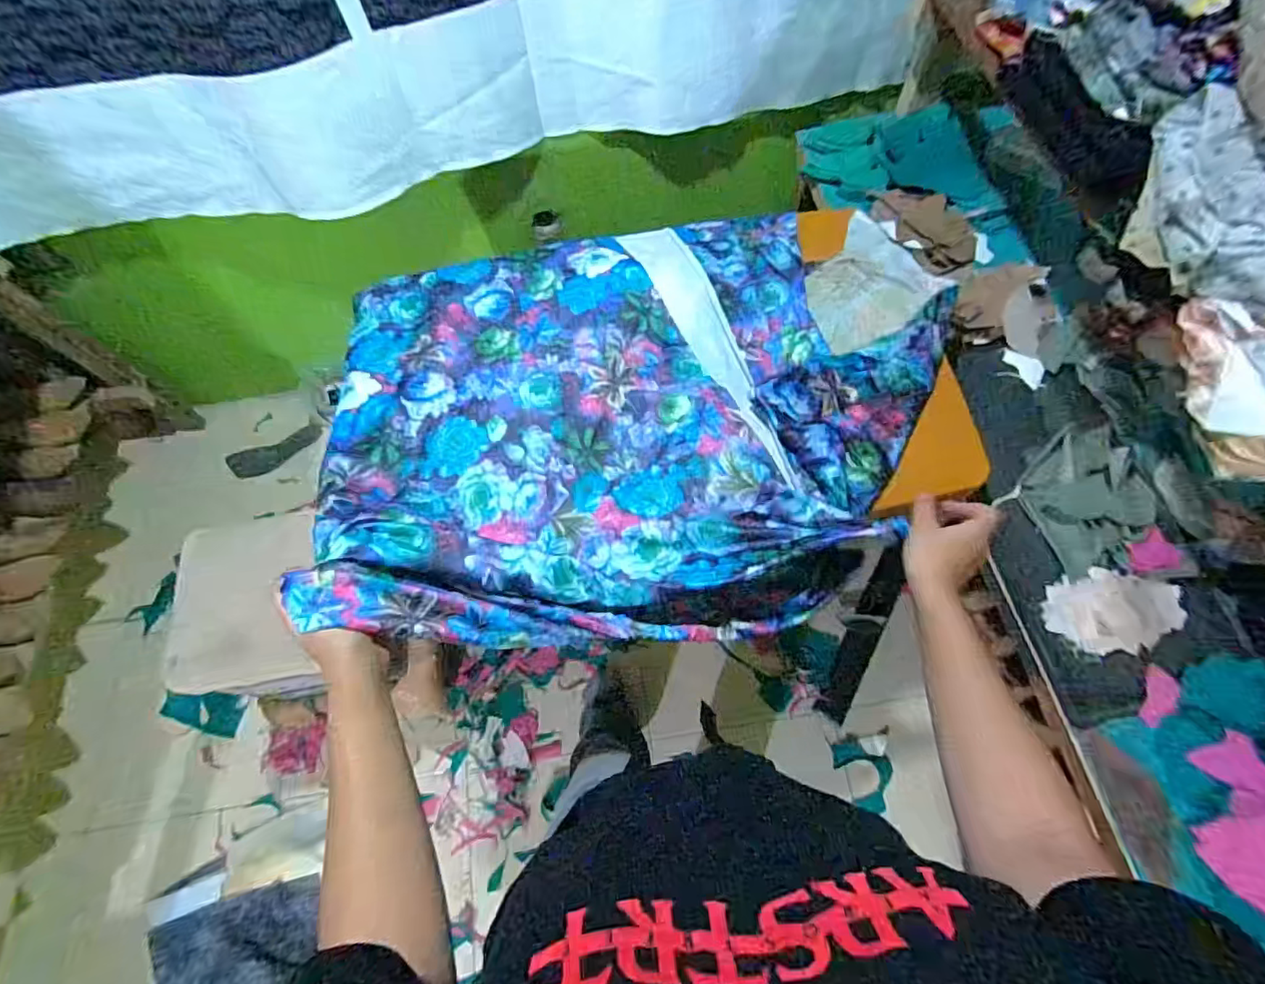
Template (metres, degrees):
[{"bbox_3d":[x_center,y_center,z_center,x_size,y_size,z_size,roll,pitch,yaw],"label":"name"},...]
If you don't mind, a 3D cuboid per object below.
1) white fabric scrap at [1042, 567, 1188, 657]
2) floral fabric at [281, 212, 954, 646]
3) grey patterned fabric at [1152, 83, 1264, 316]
[{"bbox_3d":[0.591,0.145,0.683,0.168,0.009,0.096,-3,68,0],"label":"white fabric scrap"},{"bbox_3d":[0.007,-0.129,0.640,0.698,0.181,0.549,-7,68,-1],"label":"floral fabric"},{"bbox_3d":[0.532,-0.253,0.494,0.063,0.087,0.211,-6,68,-1],"label":"grey patterned fabric"}]

